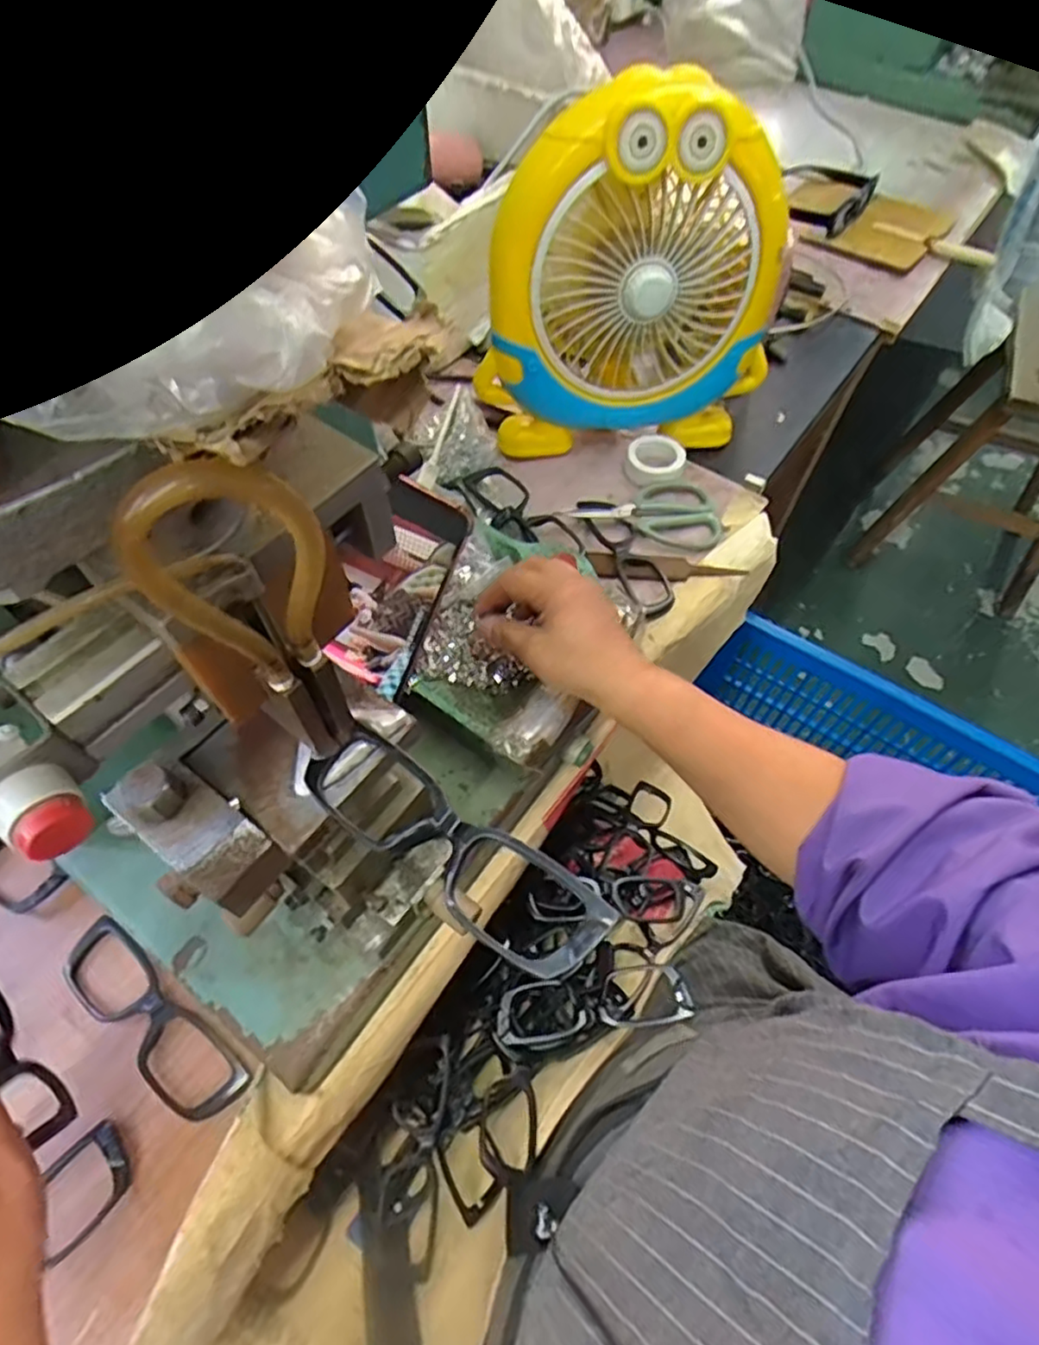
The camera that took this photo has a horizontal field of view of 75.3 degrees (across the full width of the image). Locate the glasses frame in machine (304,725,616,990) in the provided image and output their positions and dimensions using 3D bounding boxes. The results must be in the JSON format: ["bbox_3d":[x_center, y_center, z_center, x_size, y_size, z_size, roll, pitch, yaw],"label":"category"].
[{"bbox_3d":[-0.028,0.067,0.262,0.134,0.016,0.038,34,63,18],"label":"glasses frame in machine"}]

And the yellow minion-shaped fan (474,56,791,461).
[{"bbox_3d":[0.098,-0.327,0.569,0.243,0.258,0.113,2,57,0],"label":"yellow minion-shaped fan"}]

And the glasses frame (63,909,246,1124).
[{"bbox_3d":[-0.218,0.200,0.395,0.143,0.019,0.045,36,75,17],"label":"glasses frame"}]

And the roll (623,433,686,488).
[{"bbox_3d":[0.127,-0.200,0.629,0.053,0.021,0.053,1,57,-1],"label":"roll"}]

